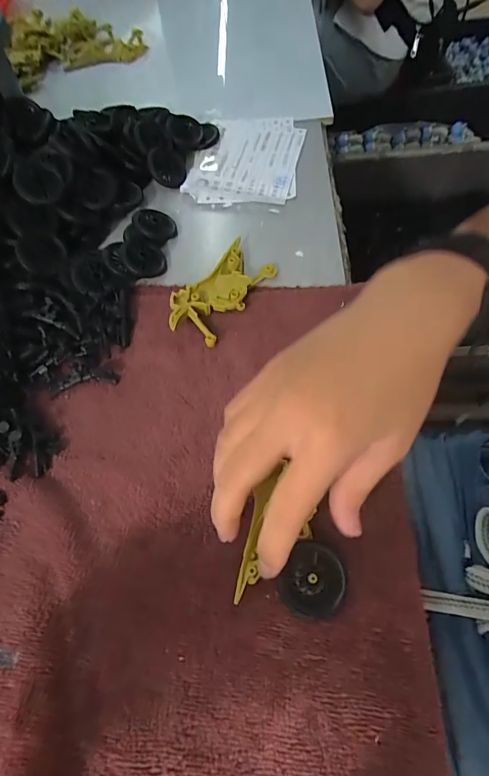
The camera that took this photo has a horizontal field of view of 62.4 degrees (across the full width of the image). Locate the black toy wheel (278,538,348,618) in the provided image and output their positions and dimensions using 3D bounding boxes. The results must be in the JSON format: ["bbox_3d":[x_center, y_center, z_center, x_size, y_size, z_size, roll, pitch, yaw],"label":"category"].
[{"bbox_3d":[0.038,0.104,0.219,0.033,0.006,0.037,29,65,13],"label":"black toy wheel"}]

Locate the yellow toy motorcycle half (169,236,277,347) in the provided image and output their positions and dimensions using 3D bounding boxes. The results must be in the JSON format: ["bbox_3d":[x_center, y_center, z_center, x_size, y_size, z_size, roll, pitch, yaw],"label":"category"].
[{"bbox_3d":[-0.020,-0.076,0.321,0.050,0.011,0.095,29,68,18],"label":"yellow toy motorcycle half"}]

